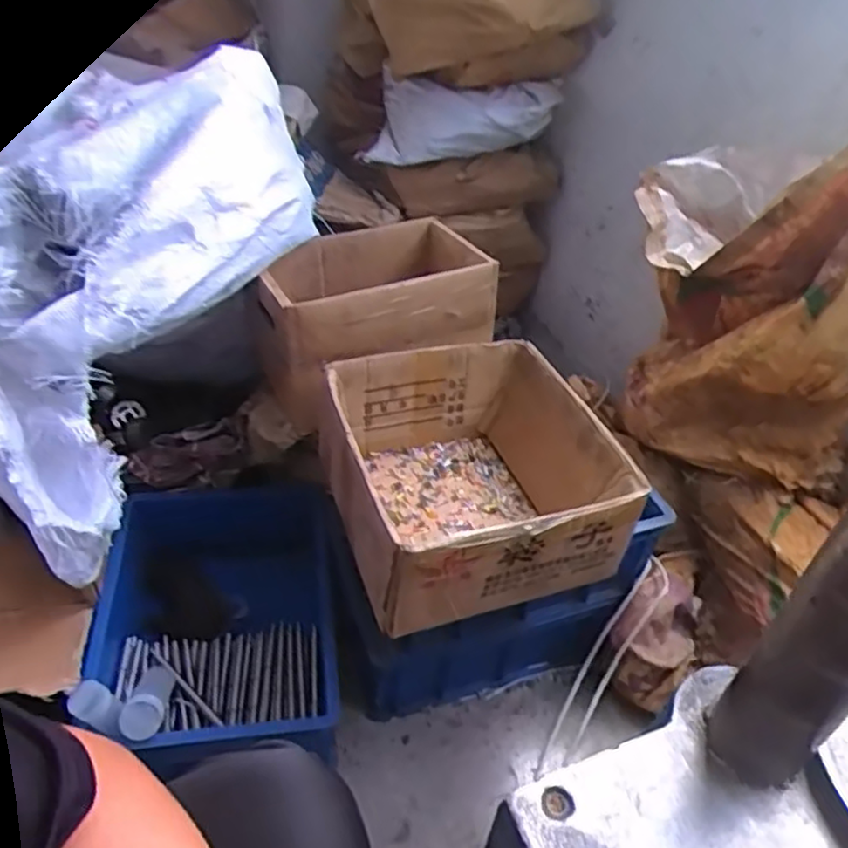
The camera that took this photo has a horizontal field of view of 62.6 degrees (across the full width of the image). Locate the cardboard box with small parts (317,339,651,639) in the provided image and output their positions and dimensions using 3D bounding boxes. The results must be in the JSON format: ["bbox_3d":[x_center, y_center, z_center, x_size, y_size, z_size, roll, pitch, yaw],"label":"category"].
[{"bbox_3d":[0.045,0.051,0.831,0.301,0.143,0.325,-9,42,-18],"label":"cardboard box with small parts"}]

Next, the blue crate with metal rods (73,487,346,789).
[{"bbox_3d":[-0.273,0.281,0.953,0.307,0.142,0.369,-5,40,-13],"label":"blue crate with metal rods"}]

